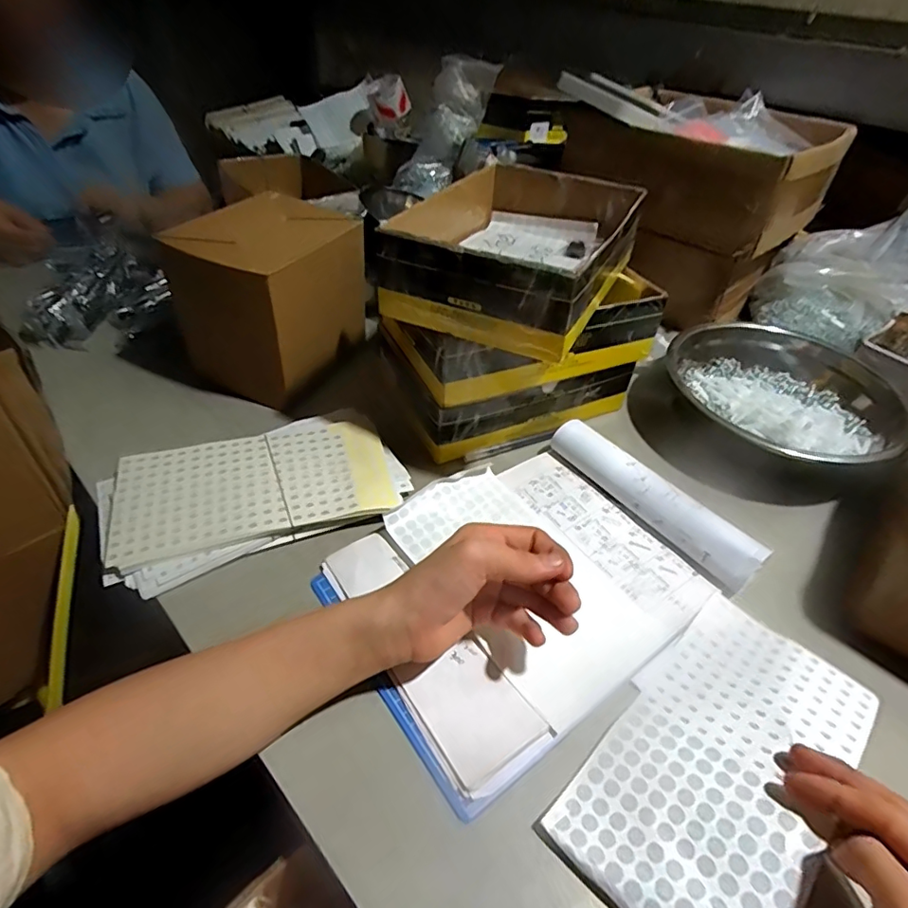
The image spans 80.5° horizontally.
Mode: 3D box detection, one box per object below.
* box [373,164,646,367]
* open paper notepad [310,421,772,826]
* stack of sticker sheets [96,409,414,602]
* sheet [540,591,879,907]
[{"bbox_3d":[0.064,-0.202,0.503,0.175,0.087,0.256,21,45,17],"label":"box"},{"bbox_3d":[0.066,0.098,0.456,0.307,0.030,0.222,-24,50,-27],"label":"open paper notepad"},{"bbox_3d":[-0.180,0.030,0.493,0.253,0.034,0.141,-17,47,-21],"label":"stack of sticker sheets"},{"bbox_3d":[0.177,0.200,0.355,0.232,0.025,0.125,-31,41,-34],"label":"sheet"}]

